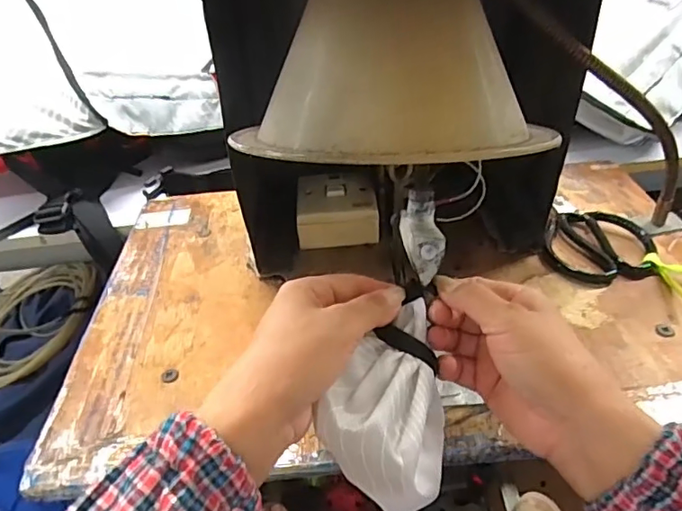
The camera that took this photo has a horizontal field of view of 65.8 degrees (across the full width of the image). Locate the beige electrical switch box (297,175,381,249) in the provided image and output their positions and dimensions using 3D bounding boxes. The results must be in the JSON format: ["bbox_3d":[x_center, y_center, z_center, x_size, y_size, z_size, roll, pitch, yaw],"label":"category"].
[{"bbox_3d":[-0.005,-0.055,0.587,0.084,0.042,0.093,-5,39,0],"label":"beige electrical switch box"}]

